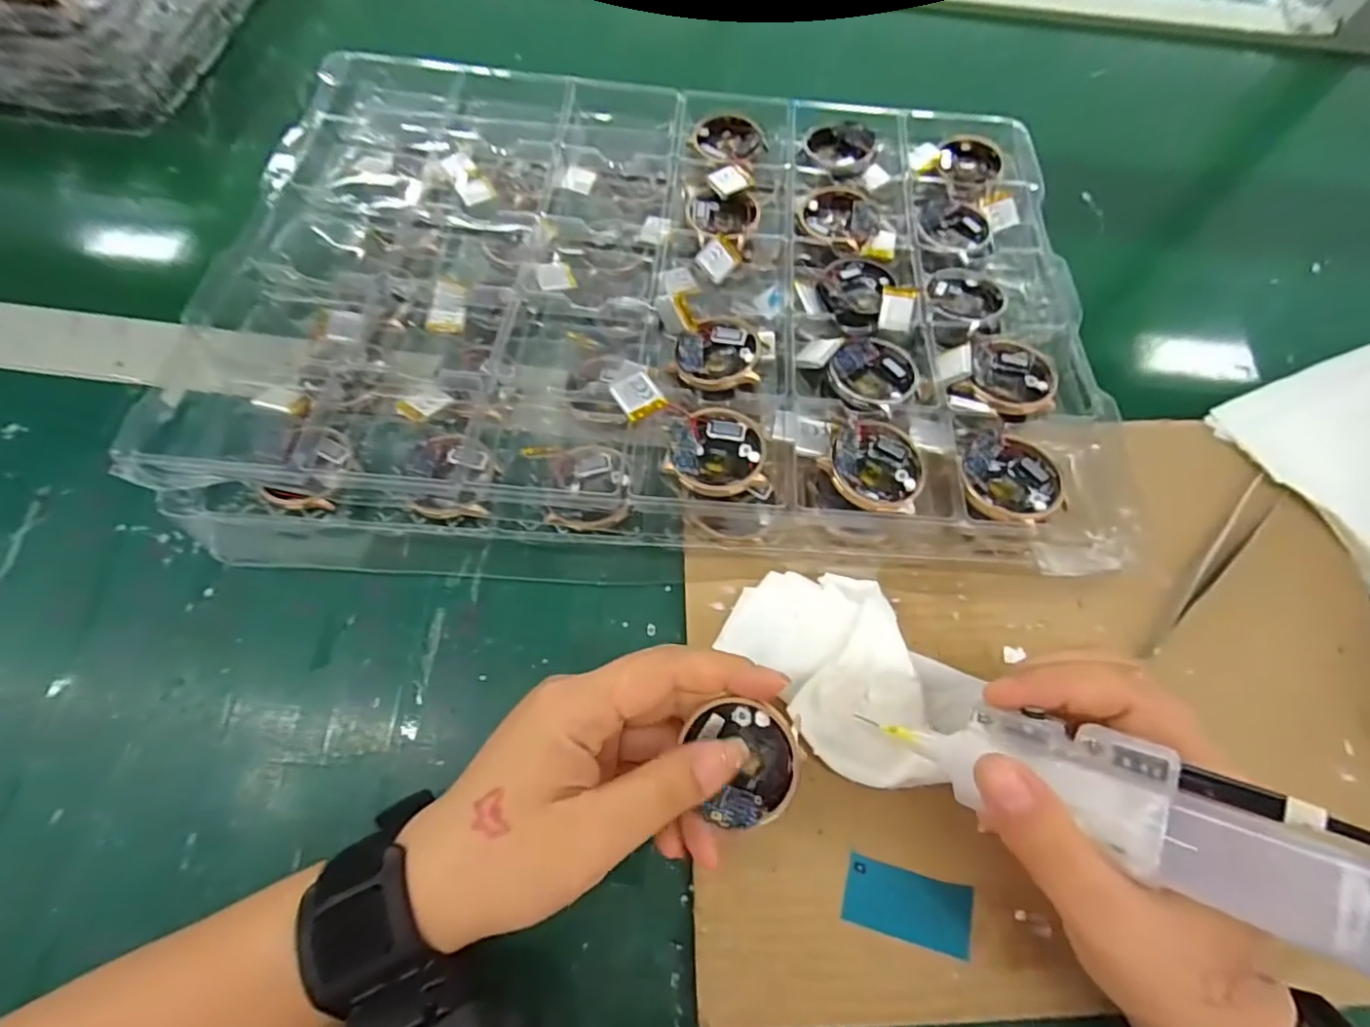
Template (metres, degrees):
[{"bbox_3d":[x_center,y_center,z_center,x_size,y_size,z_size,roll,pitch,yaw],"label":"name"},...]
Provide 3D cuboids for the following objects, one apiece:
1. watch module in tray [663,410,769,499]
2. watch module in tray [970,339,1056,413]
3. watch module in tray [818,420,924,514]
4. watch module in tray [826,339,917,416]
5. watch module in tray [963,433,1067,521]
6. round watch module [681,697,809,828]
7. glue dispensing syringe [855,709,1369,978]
[{"bbox_3d":[0.015,-0.029,0.269,0.042,0.010,0.044,13,63,-2],"label":"watch module in tray"},{"bbox_3d":[0.165,-0.069,0.294,0.041,0.010,0.045,21,68,6],"label":"watch module in tray"},{"bbox_3d":[0.086,-0.023,0.264,0.043,0.012,0.043,22,68,7],"label":"watch module in tray"},{"bbox_3d":[0.095,-0.070,0.294,0.043,0.010,0.041,-38,74,-16],"label":"watch module in tray"},{"bbox_3d":[0.146,-0.015,0.263,0.042,0.011,0.042,-5,68,-4],"label":"watch module in tray"},{"bbox_3d":[0.020,0.089,0.208,0.040,0.014,0.041,0,66,-1],"label":"round watch module"},{"bbox_3d":[0.130,0.085,0.168,0.143,0.022,0.038,13,60,47],"label":"glue dispensing syringe"}]

